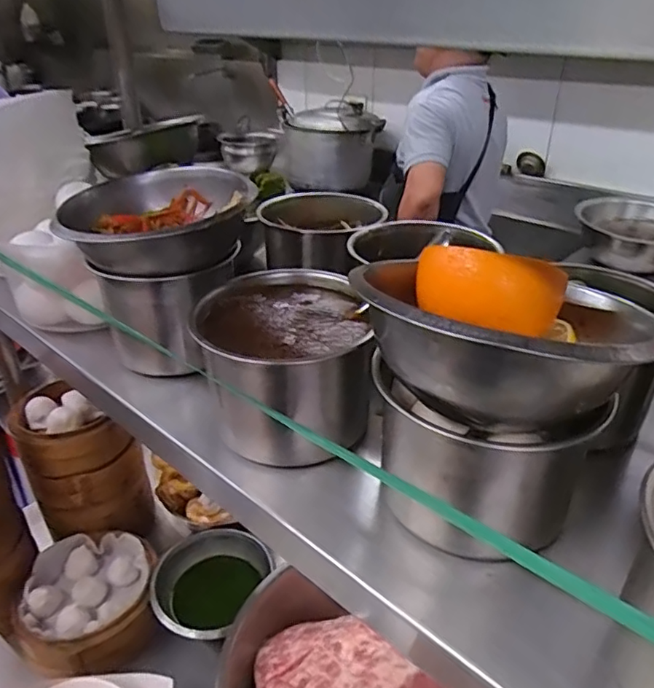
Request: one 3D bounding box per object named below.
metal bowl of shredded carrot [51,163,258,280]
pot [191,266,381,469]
[{"bbox_3d":[-0.128,-0.087,0.442,0.138,0.062,0.136,0,31,0],"label":"metal bowl of shredded carrot"},{"bbox_3d":[-0.029,0.015,0.388,0.105,0.094,0.102,-8,32,-13],"label":"pot"}]

